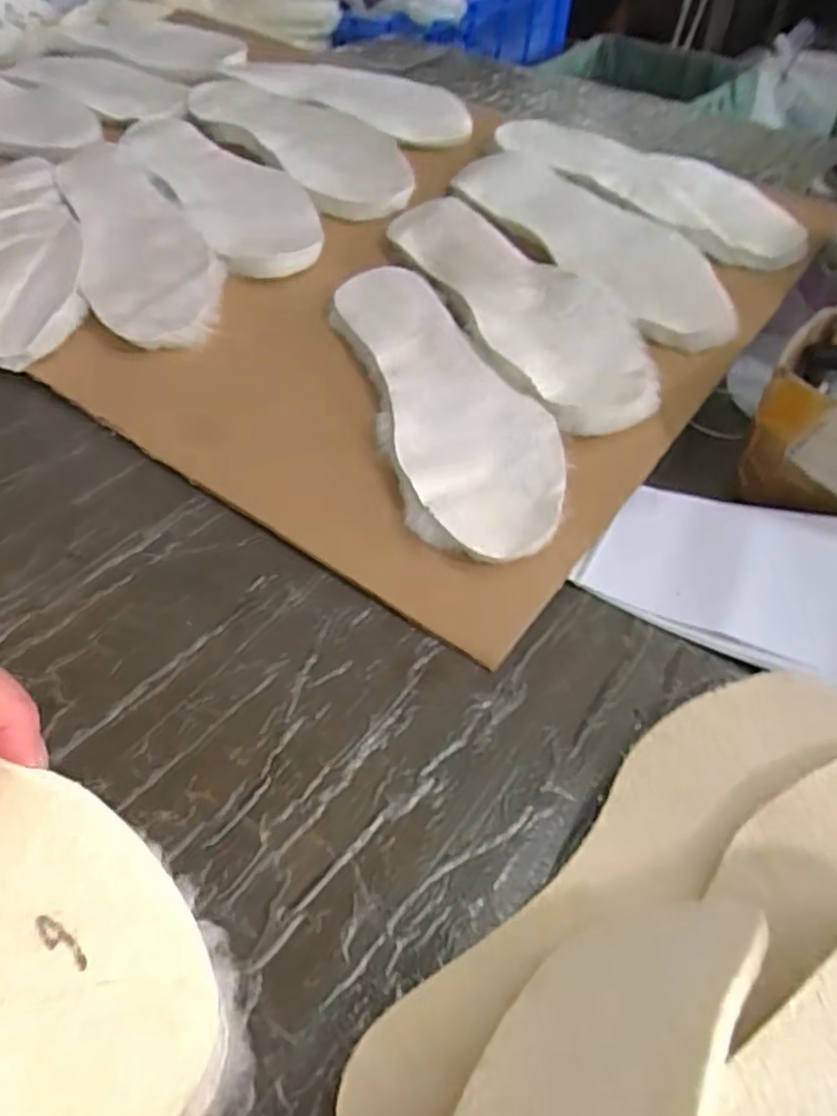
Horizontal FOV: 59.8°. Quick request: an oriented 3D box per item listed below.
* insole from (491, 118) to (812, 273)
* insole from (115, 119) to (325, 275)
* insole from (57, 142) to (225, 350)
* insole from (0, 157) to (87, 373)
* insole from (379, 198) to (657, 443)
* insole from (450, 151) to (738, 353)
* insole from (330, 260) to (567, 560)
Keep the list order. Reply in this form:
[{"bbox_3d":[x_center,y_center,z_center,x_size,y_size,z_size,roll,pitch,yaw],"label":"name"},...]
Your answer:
[{"bbox_3d":[0.183,-0.308,0.597,0.082,0.028,0.280,-36,58,-28],"label":"insole"},{"bbox_3d":[-0.168,-0.317,0.621,0.091,0.018,0.274,-32,60,-15],"label":"insole"},{"bbox_3d":[-0.229,-0.253,0.575,0.095,0.016,0.276,-26,60,-15],"label":"insole"},{"bbox_3d":[-0.306,-0.243,0.570,0.081,0.015,0.263,-15,56,-8],"label":"insole"},{"bbox_3d":[0.067,-0.186,0.512,0.094,0.023,0.274,-20,51,-17],"label":"insole"},{"bbox_3d":[0.124,-0.248,0.551,0.084,0.024,0.291,-27,54,-23],"label":"insole"},{"bbox_3d":[0.016,-0.107,0.463,0.096,0.011,0.267,-17,55,-5],"label":"insole"}]

